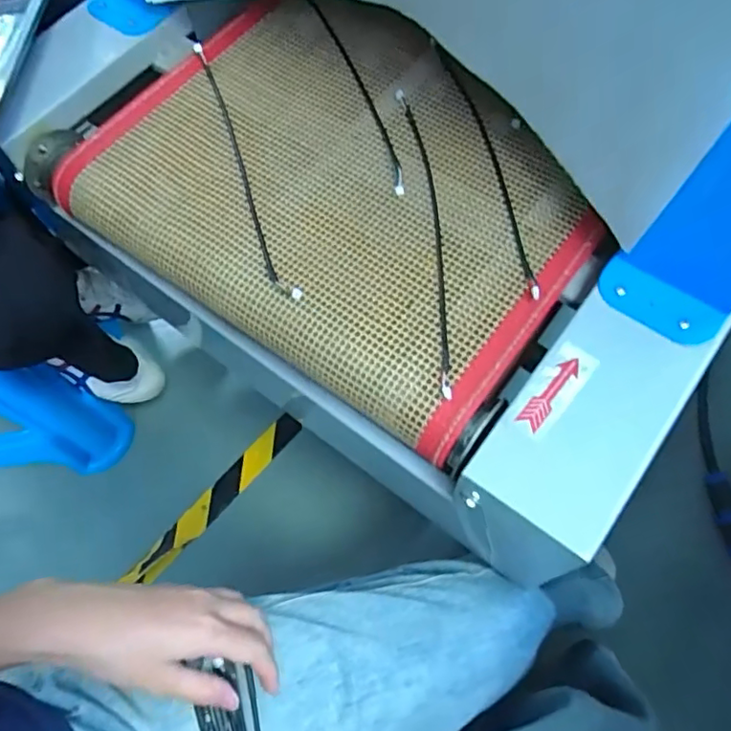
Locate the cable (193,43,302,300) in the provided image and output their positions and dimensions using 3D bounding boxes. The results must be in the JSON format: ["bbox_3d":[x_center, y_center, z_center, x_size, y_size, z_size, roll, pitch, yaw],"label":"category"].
[{"bbox_3d":[-0.100,-0.162,0.473,0.017,0.014,0.272,-19,65,-7],"label":"cable"}]

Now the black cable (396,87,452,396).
[{"bbox_3d":[0.049,-0.103,0.445,0.021,0.008,0.276,-5,64,0],"label":"black cable"}]

